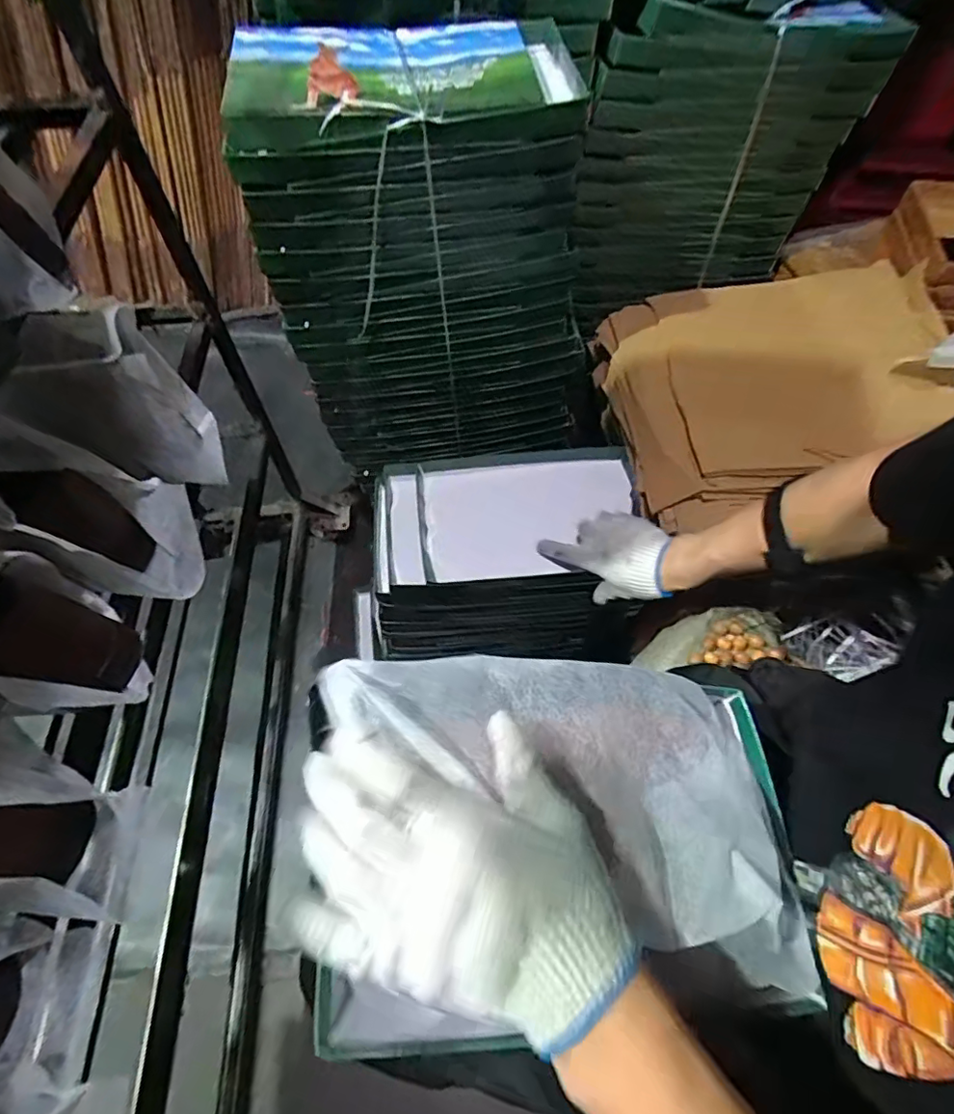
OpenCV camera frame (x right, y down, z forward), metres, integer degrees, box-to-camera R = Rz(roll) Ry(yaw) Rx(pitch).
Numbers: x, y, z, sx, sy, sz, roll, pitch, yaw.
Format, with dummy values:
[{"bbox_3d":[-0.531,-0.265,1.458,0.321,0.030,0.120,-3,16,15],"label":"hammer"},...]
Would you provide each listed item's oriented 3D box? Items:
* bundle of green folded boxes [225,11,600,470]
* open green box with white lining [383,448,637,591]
[{"bbox_3d":[-0.058,-0.396,0.809,0.403,0.520,0.206,-5,60,-3],"label":"bundle of green folded boxes"},{"bbox_3d":[0.044,-0.067,0.801,0.382,0.041,0.221,-7,60,-4],"label":"open green box with white lining"}]

